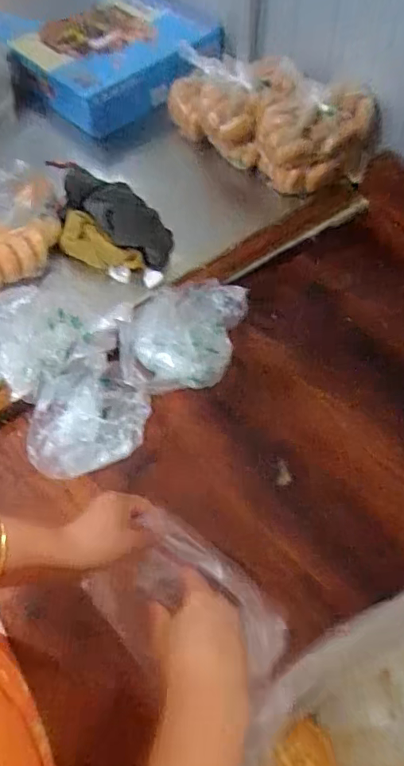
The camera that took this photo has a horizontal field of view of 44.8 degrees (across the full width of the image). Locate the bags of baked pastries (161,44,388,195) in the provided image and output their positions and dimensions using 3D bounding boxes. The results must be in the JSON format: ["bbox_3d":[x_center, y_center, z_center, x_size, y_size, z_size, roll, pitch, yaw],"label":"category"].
[{"bbox_3d":[0.096,-0.465,0.865,0.400,0.150,0.161,34,68,21],"label":"bags of baked pastries"}]

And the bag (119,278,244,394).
[{"bbox_3d":[-0.033,-0.077,0.736,0.158,0.052,0.212,16,63,13],"label":"bag"}]

